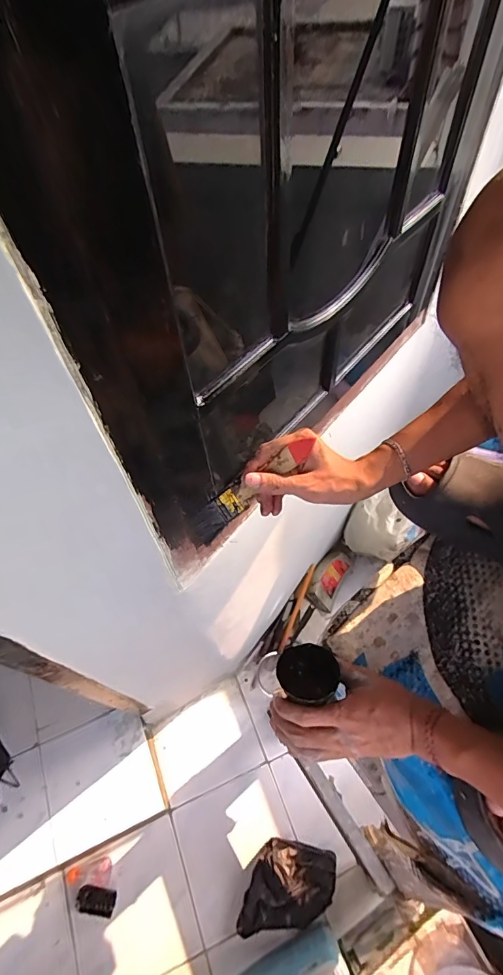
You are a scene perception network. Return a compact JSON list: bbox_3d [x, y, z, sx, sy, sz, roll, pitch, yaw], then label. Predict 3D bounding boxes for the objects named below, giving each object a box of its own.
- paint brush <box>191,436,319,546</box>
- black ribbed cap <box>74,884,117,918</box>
[{"bbox_3d":[-0.004,0.000,0.452,0.158,0.009,0.031,-41,85,22],"label":"paint brush"},{"bbox_3d":[-0.410,1.085,1.144,0.102,0.019,0.054,9,58,6],"label":"black ribbed cap"}]

